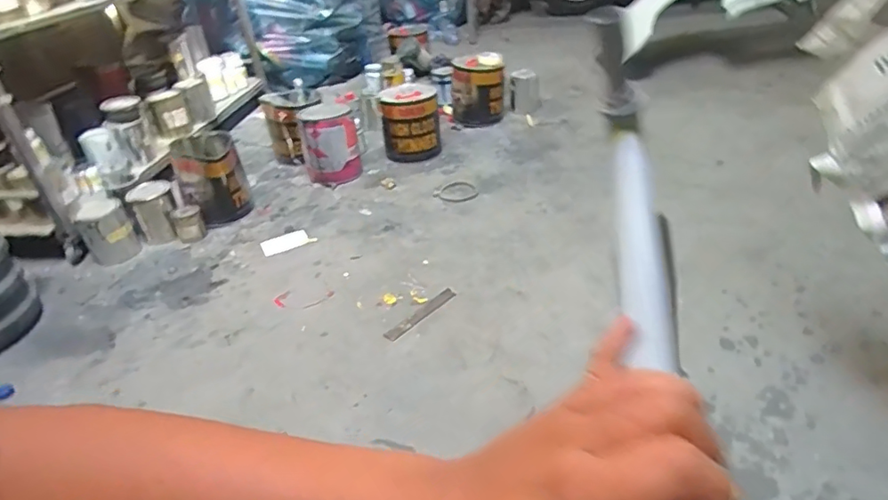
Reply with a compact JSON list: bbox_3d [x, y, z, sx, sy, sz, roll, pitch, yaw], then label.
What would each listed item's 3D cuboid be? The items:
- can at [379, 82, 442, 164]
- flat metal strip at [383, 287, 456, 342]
[{"bbox_3d":[-0.109,-0.412,1.743,0.175,0.193,0.196,-8,33,-4],"label":"can"},{"bbox_3d":[-0.046,0.128,1.104,0.177,0.005,0.027,-34,48,-31],"label":"flat metal strip"}]

